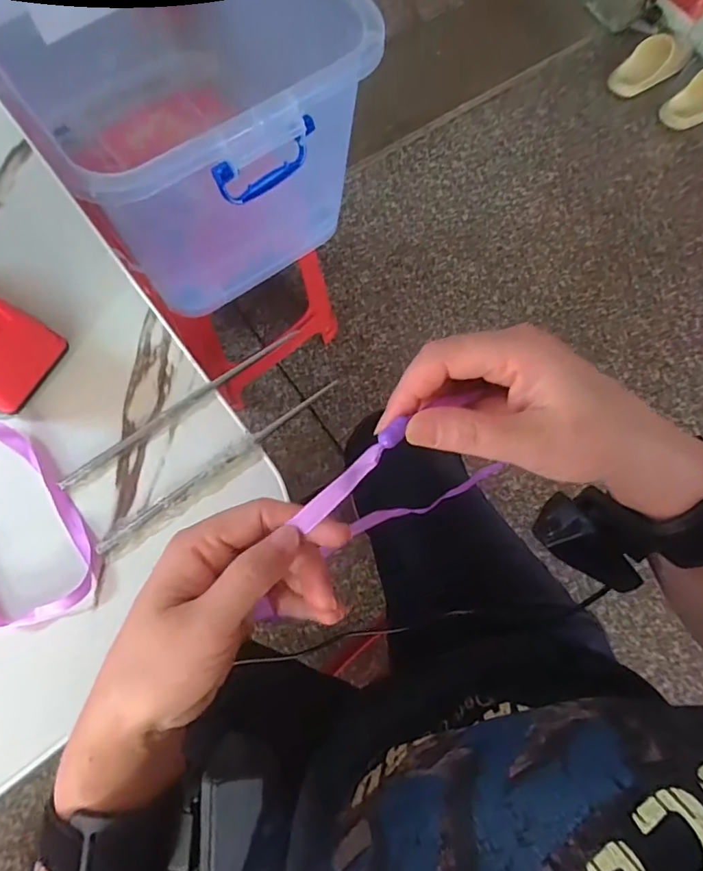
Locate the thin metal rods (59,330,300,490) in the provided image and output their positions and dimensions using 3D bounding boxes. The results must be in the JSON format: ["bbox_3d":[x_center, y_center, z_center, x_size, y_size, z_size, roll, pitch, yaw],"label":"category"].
[{"bbox_3d":[-0.113,-0.022,0.357,0.182,0.007,0.008,-37,77,-12],"label":"thin metal rods"}]

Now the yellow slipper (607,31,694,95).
[{"bbox_3d":[0.765,-0.943,1.305,0.244,0.077,0.118,-41,78,-13],"label":"yellow slipper"}]

